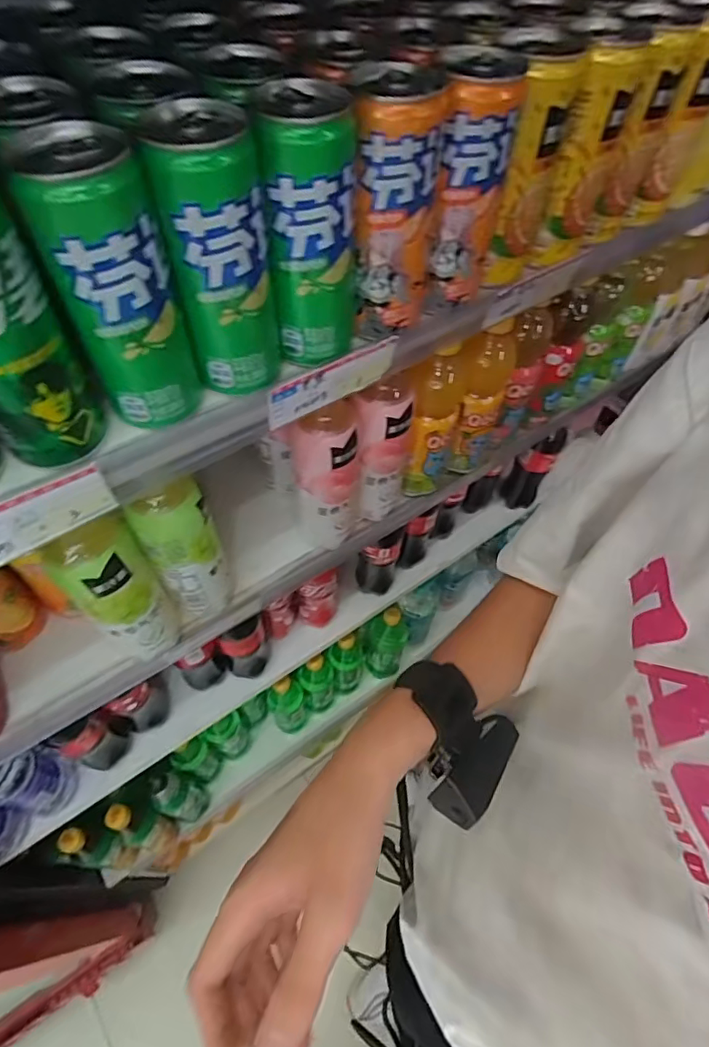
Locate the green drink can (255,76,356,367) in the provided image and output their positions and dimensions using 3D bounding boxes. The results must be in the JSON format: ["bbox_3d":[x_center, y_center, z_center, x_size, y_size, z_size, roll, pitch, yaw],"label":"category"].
[{"bbox_3d":[-0.025,-0.170,0.323,0.048,0.139,0.053,0,57,-2],"label":"green drink can"}]

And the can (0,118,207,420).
[{"bbox_3d":[-0.124,-0.121,0.286,0.055,0.136,0.054,-19,59,-14],"label":"can"}]

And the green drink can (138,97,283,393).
[{"bbox_3d":[-0.074,-0.145,0.303,0.052,0.136,0.051,-9,58,-8],"label":"green drink can"}]

